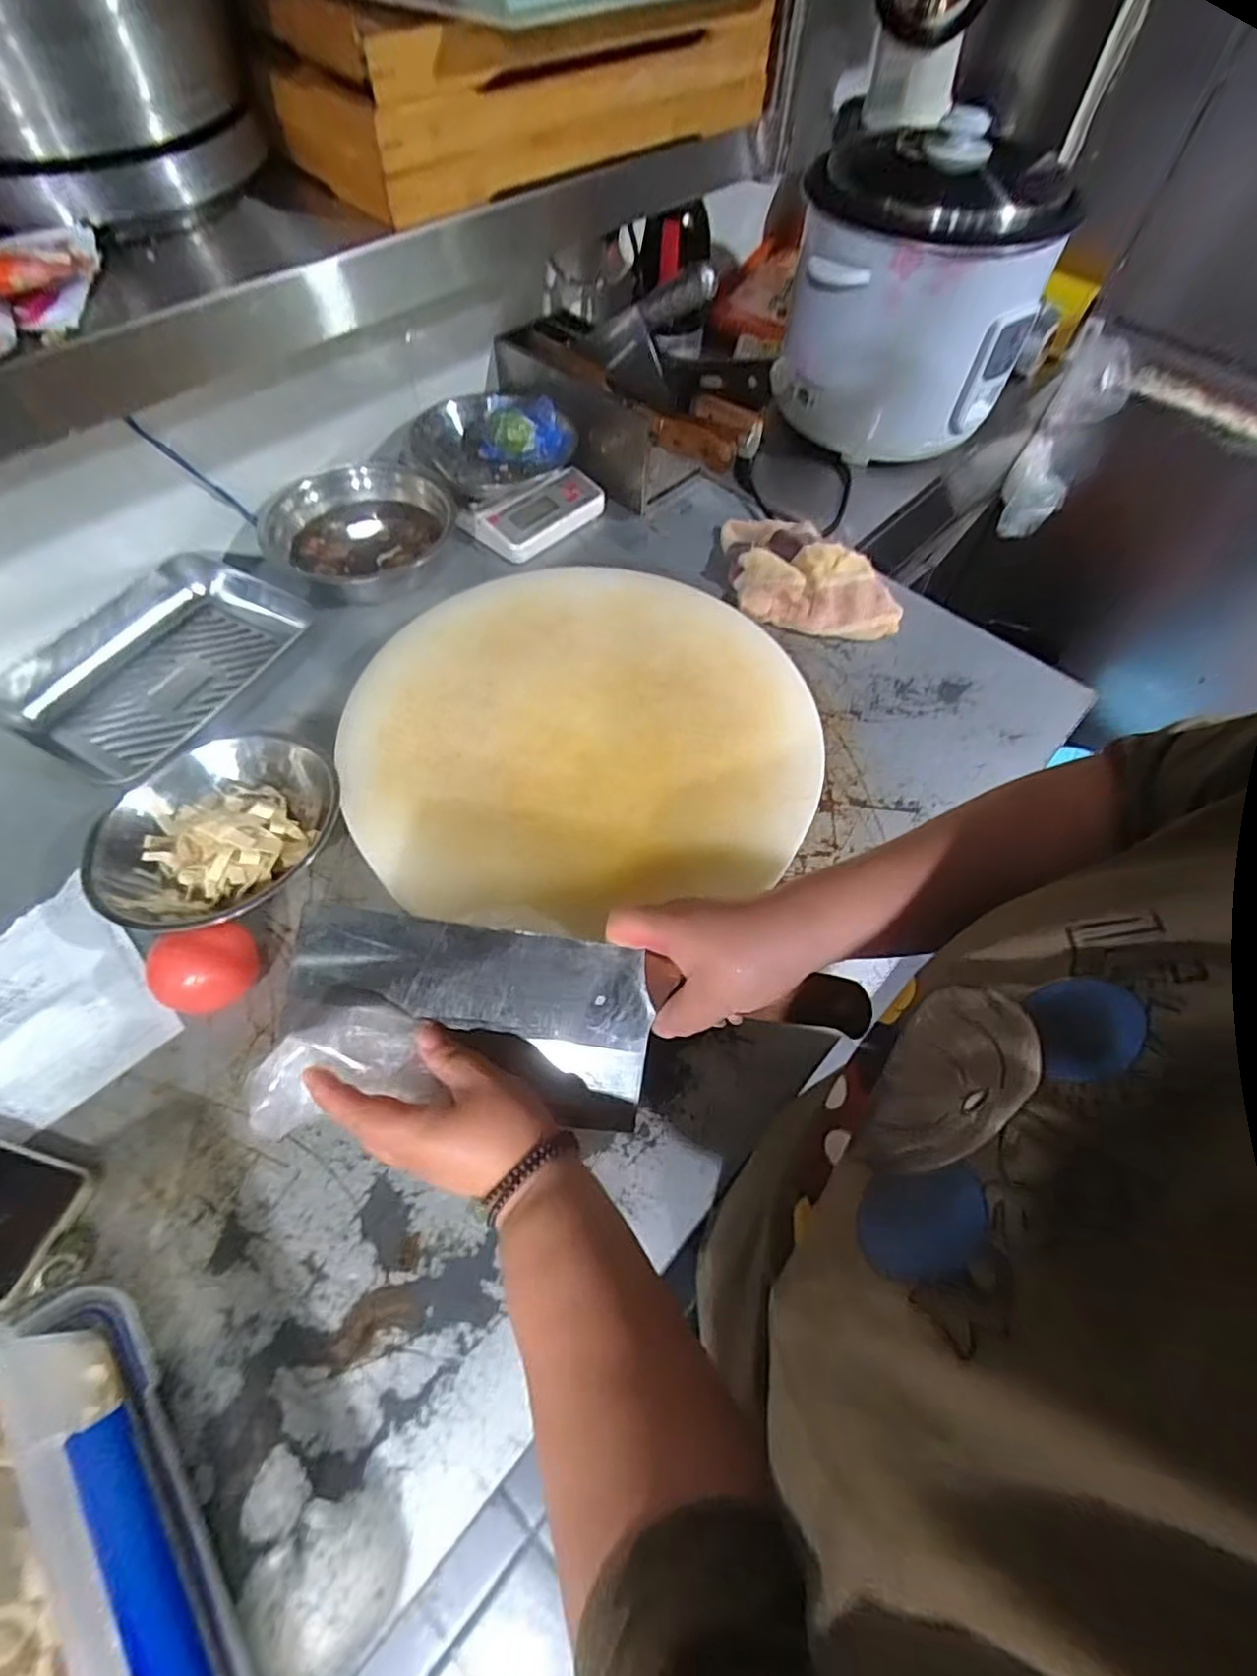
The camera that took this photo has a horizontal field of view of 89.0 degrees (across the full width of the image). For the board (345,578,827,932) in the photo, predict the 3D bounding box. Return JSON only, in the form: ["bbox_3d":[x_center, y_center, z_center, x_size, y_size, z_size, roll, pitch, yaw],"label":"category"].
[{"bbox_3d":[-0.042,-0.099,0.576,0.391,0.051,0.373,1,60,-1],"label":"board"}]

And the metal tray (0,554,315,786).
[{"bbox_3d":[-0.460,-0.169,0.635,0.190,0.051,0.259,29,64,14],"label":"metal tray"}]

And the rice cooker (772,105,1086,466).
[{"bbox_3d":[0.348,-0.653,0.785,0.275,0.260,0.293,29,64,14],"label":"rice cooker"}]

